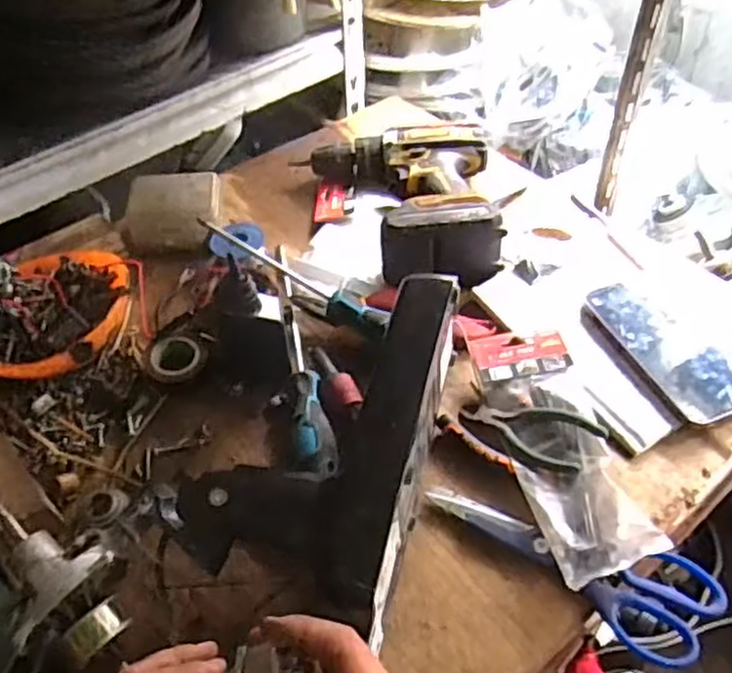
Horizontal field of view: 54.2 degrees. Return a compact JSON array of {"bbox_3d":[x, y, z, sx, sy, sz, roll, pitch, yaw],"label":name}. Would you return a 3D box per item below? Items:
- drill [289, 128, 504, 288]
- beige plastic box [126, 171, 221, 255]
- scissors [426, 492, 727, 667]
[{"bbox_3d":[0.035,-0.150,0.742,0.190,0.069,0.210,-1,48,1],"label":"drill"},{"bbox_3d":[-0.197,-0.125,0.744,0.095,0.054,0.075,-1,48,1],"label":"beige plastic box"},{"bbox_3d":[0.138,0.167,0.501,0.203,0.023,0.069,15,50,14],"label":"scissors"}]

